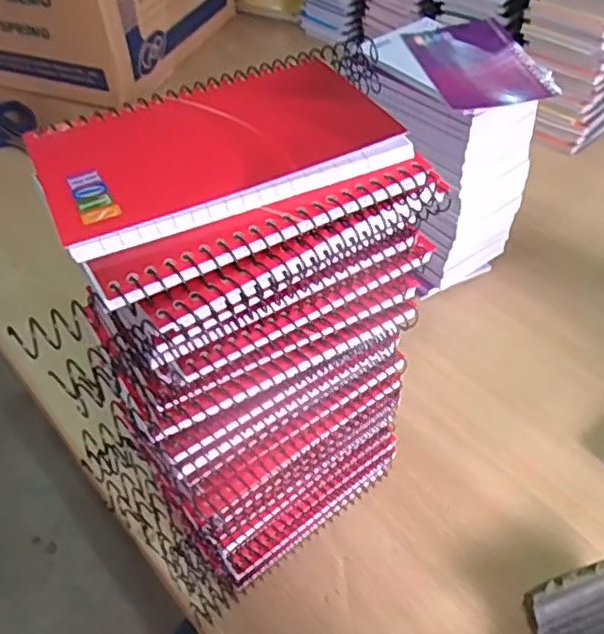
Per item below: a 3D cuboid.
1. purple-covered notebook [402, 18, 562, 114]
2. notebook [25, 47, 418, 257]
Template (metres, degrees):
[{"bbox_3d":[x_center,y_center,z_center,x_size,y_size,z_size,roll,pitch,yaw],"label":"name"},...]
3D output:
[{"bbox_3d":[0.132,-0.188,0.479,0.084,0.012,0.135,-4,45,-5],"label":"purple-covered notebook"},{"bbox_3d":[-0.035,-0.069,0.245,0.126,0.010,0.083,-22,50,-16],"label":"notebook"}]

